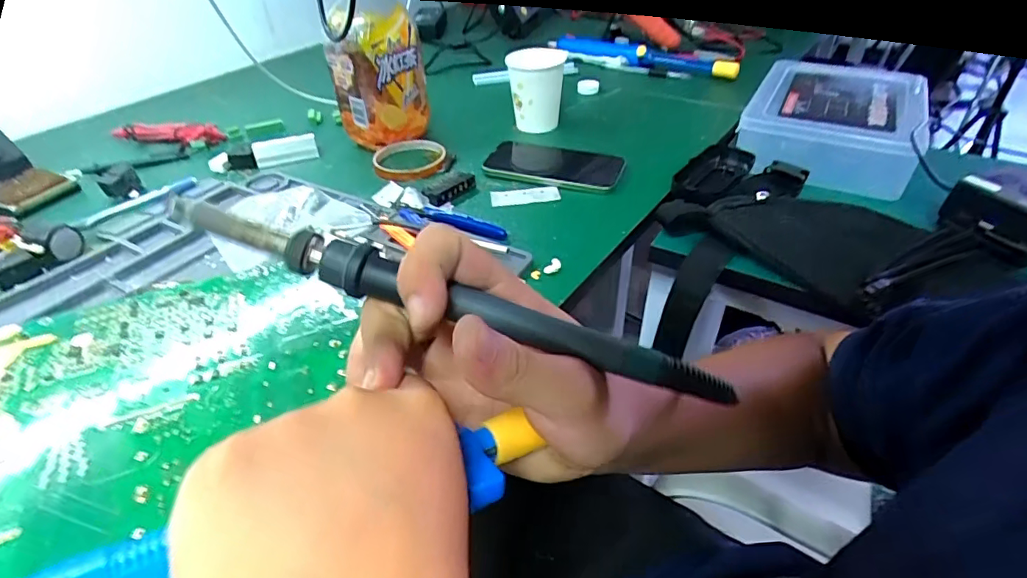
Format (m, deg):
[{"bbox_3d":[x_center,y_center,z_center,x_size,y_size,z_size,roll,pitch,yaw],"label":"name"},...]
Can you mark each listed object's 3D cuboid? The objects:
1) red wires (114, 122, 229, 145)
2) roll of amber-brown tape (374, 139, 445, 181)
[{"bbox_3d":[-0.452,-0.204,0.686,0.151,0.020,0.034,8,40,13],"label":"red wires"},{"bbox_3d":[-0.117,-0.149,0.603,0.080,0.015,0.087,-8,39,-7],"label":"roll of amber-brown tape"}]

